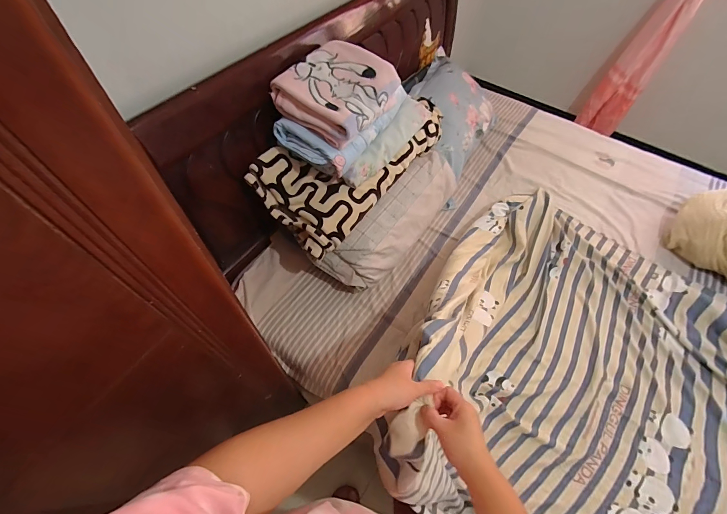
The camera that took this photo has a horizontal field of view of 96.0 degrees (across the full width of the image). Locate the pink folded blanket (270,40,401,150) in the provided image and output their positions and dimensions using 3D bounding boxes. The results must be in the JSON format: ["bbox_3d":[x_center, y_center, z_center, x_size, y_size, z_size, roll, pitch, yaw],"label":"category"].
[{"bbox_3d":[-0.073,-0.487,0.957,0.255,0.125,0.289,33,60,17],"label":"pink folded blanket"}]

